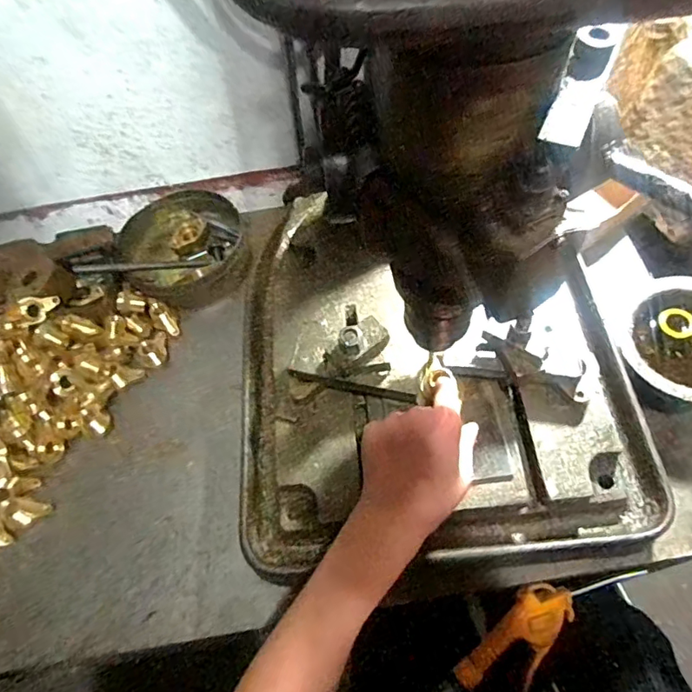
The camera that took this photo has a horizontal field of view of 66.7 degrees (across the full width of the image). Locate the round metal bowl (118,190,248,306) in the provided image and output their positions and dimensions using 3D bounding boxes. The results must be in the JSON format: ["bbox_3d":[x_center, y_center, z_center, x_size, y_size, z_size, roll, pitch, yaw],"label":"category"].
[{"bbox_3d":[-0.198,-0.118,0.667,0.152,0.051,0.166,-2,61,3],"label":"round metal bowl"}]

